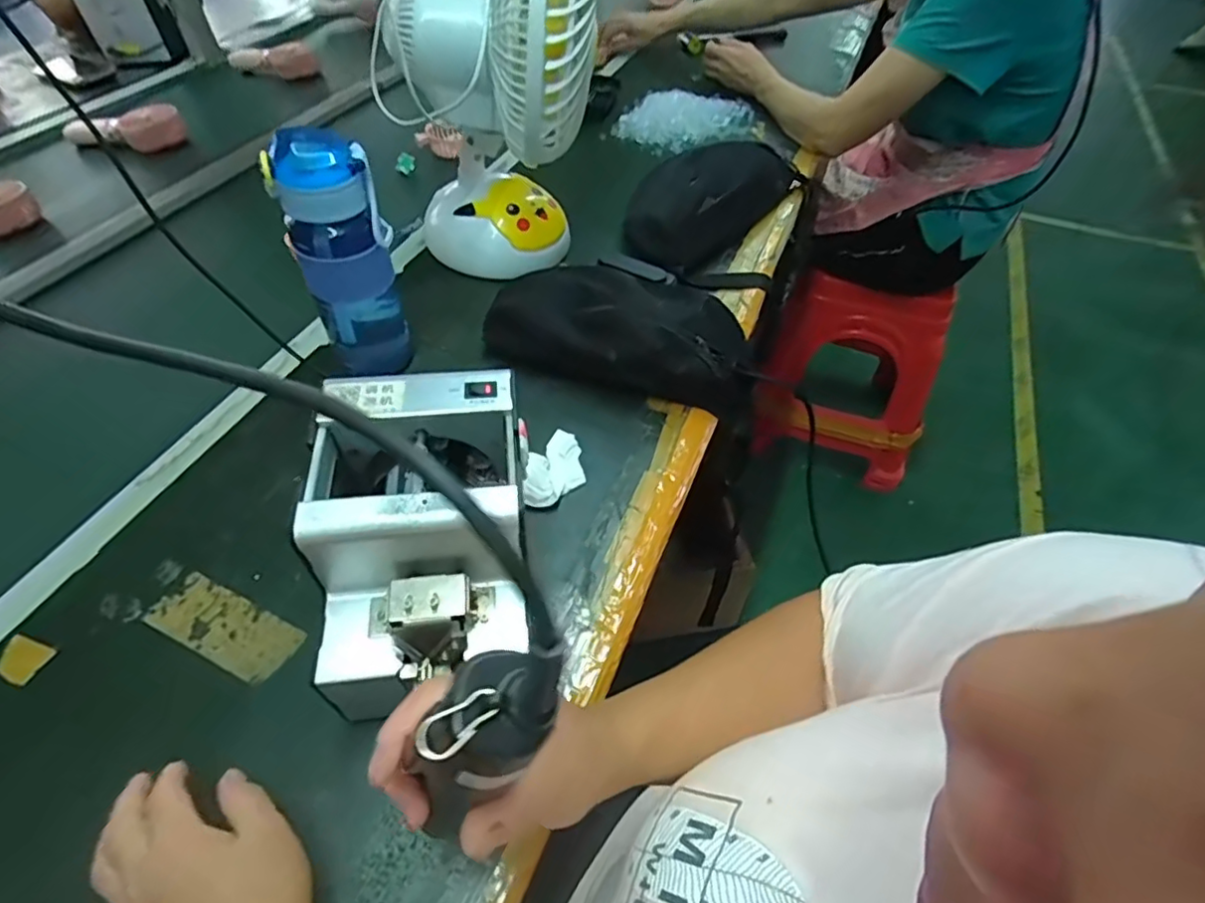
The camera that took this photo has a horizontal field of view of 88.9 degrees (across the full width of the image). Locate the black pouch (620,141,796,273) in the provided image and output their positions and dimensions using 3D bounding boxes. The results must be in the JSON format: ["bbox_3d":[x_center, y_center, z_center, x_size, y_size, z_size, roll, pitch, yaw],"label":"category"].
[{"bbox_3d":[0.133,-0.320,0.755,0.109,0.076,0.313,35,58,21],"label":"black pouch"}]

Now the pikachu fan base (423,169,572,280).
[{"bbox_3d":[-0.125,-0.273,0.712,0.169,0.068,0.148,-3,52,-6],"label":"pikachu fan base"}]

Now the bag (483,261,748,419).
[{"bbox_3d":[0.027,-0.124,0.609,0.254,0.073,0.136,16,53,8],"label":"bag"}]

